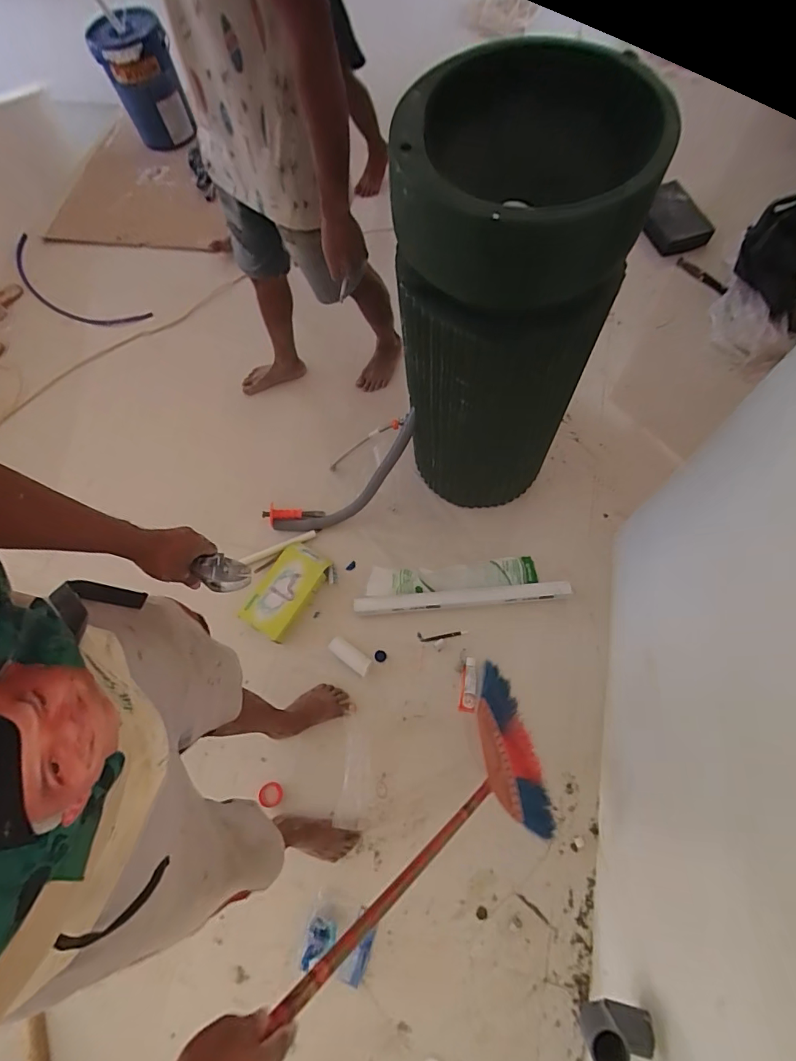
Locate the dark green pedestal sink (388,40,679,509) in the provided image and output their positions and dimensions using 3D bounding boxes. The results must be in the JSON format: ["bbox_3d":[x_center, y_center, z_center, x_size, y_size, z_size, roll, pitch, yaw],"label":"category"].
[{"bbox_3d":[0.241,-0.401,1.075,0.359,0.919,0.359,26,74,15],"label":"dark green pedestal sink"}]

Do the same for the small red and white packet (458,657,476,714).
[{"bbox_3d":[0.192,0.419,1.273,0.043,0.024,0.138,5,70,8],"label":"small red and white packet"}]

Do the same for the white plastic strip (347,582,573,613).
[{"bbox_3d":[0.180,0.192,1.343,0.605,0.029,0.046,-5,69,4],"label":"white plastic strip"}]

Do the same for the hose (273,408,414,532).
[{"bbox_3d":[-0.125,-0.132,1.410,0.592,0.163,0.100,-35,68,25],"label":"hose"}]

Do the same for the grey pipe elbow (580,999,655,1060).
[{"bbox_3d":[0.350,0.796,0.733,0.113,0.099,0.057,7,70,9],"label":"grey pipe elbow"}]

